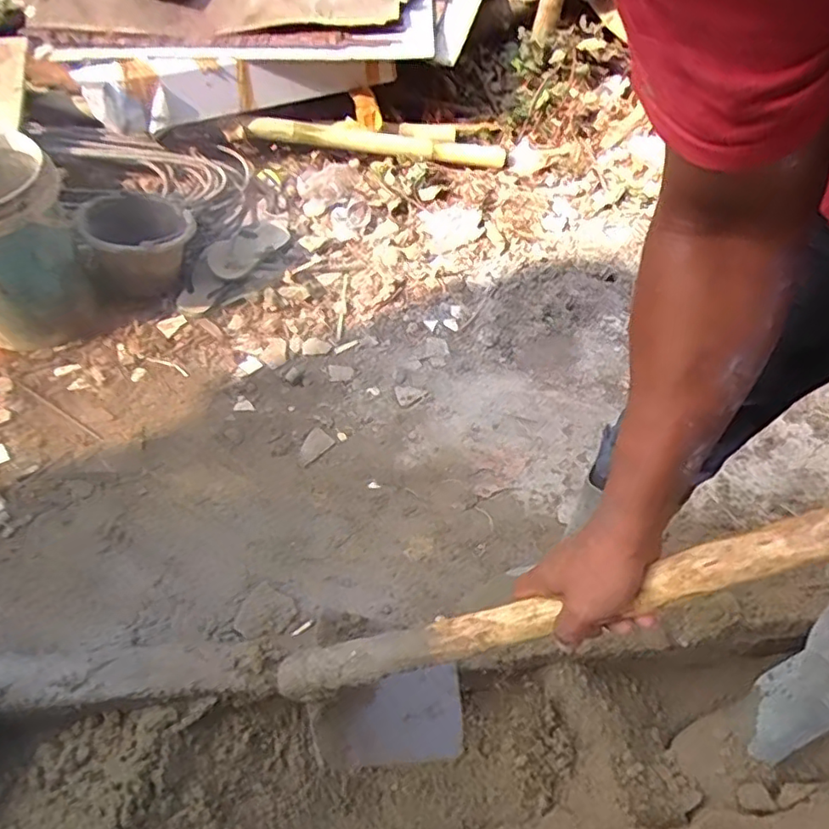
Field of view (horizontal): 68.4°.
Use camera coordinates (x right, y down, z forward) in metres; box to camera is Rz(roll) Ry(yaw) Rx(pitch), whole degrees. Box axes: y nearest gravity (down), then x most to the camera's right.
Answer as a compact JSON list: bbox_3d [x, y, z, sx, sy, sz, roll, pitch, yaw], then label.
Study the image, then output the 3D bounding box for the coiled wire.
[{"bbox_3d":[-0.702,-0.687,1.681,0.468,0.089,0.246,12,50,-10],"label":"coiled wire"}]

